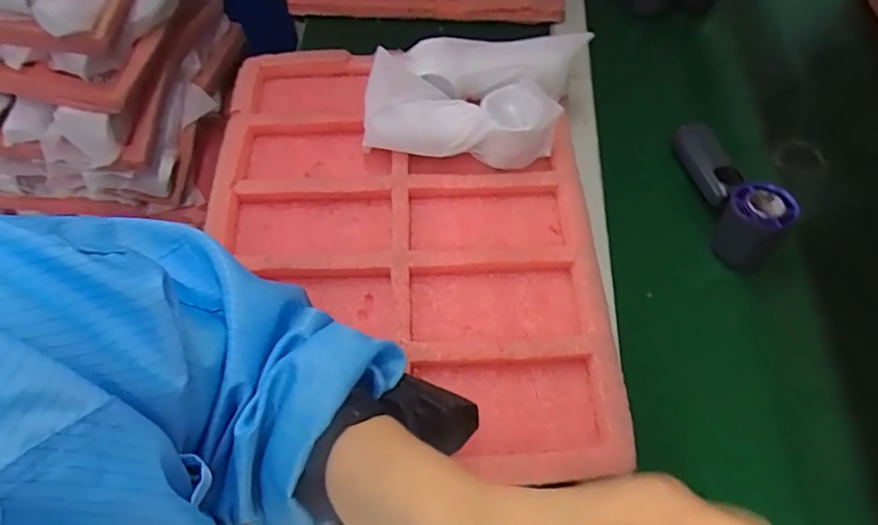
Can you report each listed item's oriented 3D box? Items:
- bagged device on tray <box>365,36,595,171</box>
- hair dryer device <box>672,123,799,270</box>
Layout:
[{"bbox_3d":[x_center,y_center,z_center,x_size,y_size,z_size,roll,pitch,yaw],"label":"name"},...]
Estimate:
[{"bbox_3d":[0.030,-0.155,0.516,0.186,0.073,0.123,7,61,4],"label":"bagged device on tray"},{"bbox_3d":[0.270,-0.072,0.507,0.042,0.068,0.150,-11,61,-6],"label":"hair dryer device"}]

